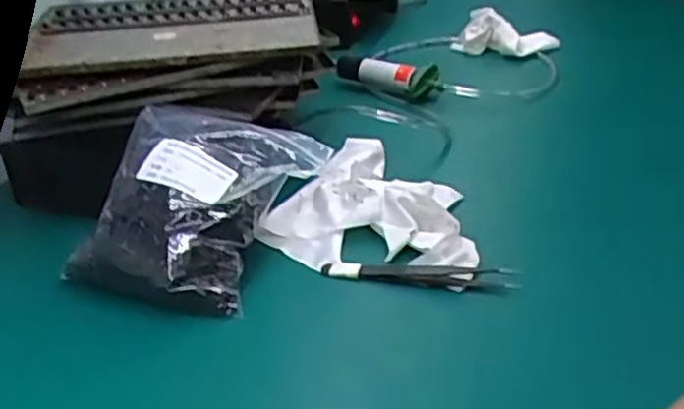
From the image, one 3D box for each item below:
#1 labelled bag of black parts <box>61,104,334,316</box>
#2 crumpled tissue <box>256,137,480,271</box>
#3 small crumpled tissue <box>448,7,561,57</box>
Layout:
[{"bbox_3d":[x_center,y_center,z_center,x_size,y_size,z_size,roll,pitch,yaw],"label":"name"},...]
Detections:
[{"bbox_3d":[-0.101,-0.007,0.504,0.126,0.073,0.149,10,34,22],"label":"labelled bag of black parts"},{"bbox_3d":[0.013,-0.016,0.547,0.143,0.030,0.199,-3,31,2],"label":"crumpled tissue"},{"bbox_3d":[0.185,-0.197,0.826,0.116,0.038,0.042,13,35,27],"label":"small crumpled tissue"}]

